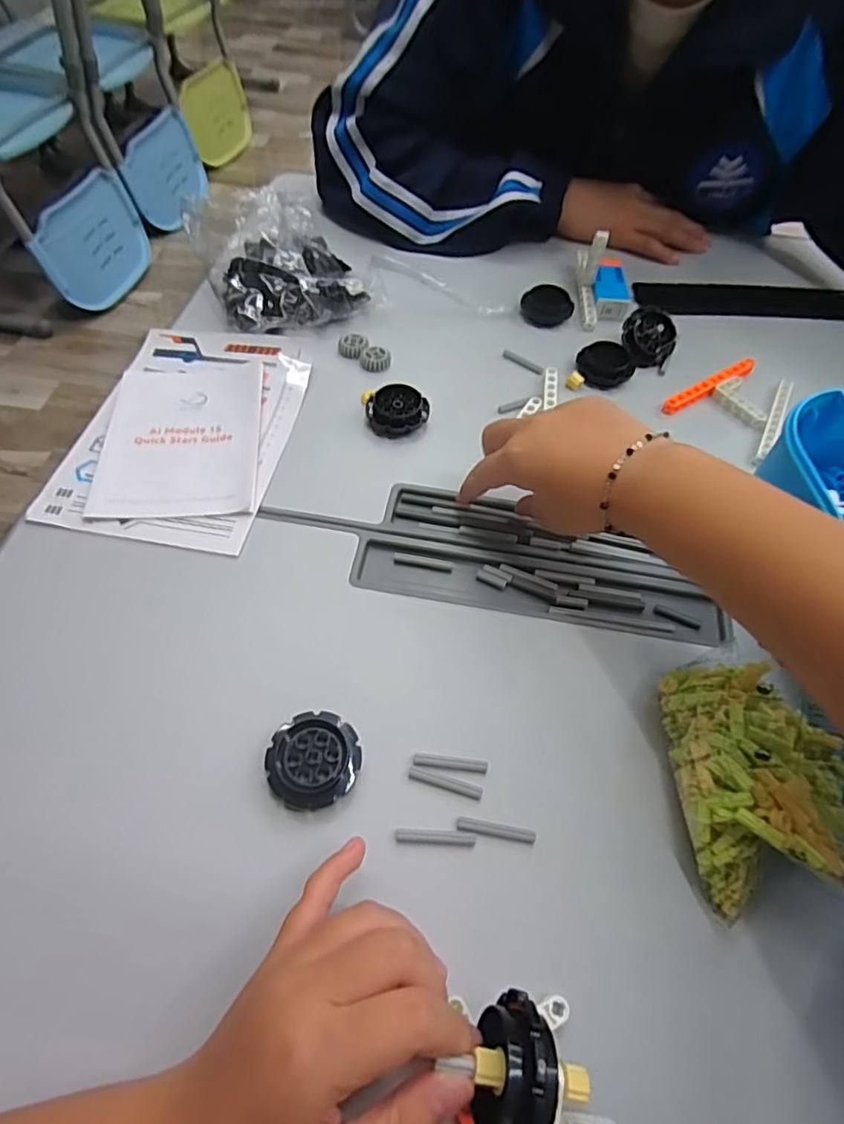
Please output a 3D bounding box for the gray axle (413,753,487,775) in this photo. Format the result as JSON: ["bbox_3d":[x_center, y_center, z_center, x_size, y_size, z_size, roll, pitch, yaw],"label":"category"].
[{"bbox_3d":[0.016,0.108,0.320,0.040,0.004,0.006,7,58,1],"label":"gray axle"}]

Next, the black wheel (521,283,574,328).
[{"bbox_3d":[0.115,-0.240,0.552,0.044,0.015,0.044,1,58,-2],"label":"black wheel"}]

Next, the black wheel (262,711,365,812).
[{"bbox_3d":[-0.057,0.104,0.313,0.047,0.013,0.046,1,58,-2],"label":"black wheel"}]

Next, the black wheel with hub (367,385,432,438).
[{"bbox_3d":[-0.020,-0.117,0.463,0.044,0.017,0.043,1,58,-2],"label":"black wheel with hub"}]

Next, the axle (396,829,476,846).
[{"bbox_3d":[0.007,0.140,0.302,0.040,0.004,0.006,4,58,-1],"label":"axle"}]

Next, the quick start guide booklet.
[{"bbox_3d":[-0.175,-0.092,0.438,0.108,0.006,0.147,-2,58,-6],"label":"quick start guide booklet"}]

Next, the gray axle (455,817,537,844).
[{"bbox_3d":[0.038,0.137,0.304,0.039,0.004,0.007,10,58,3],"label":"gray axle"}]

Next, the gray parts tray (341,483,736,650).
[{"bbox_3d":[0.079,-0.001,0.402,0.236,0.008,0.087,10,58,3],"label":"gray parts tray"}]

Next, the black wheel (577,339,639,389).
[{"bbox_3d":[0.157,-0.170,0.509,0.048,0.015,0.048,1,58,-2],"label":"black wheel"}]

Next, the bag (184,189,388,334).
[{"bbox_3d":[-0.125,-0.275,0.536,0.134,0.047,0.153,-23,62,-16],"label":"bag"}]

